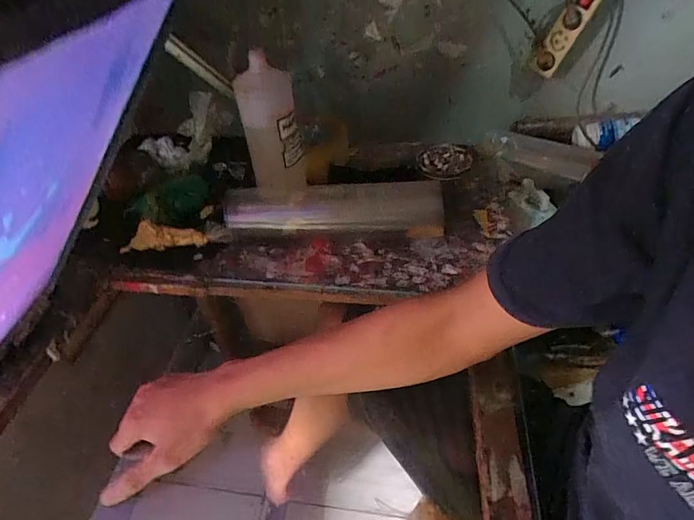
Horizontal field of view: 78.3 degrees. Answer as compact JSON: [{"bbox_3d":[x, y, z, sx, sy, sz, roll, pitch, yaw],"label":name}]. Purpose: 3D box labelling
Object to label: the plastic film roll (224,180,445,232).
[{"bbox_3d":[-0.017,-0.074,0.641,0.318,0.065,0.069,-3,44,3],"label":"plastic film roll"}]

